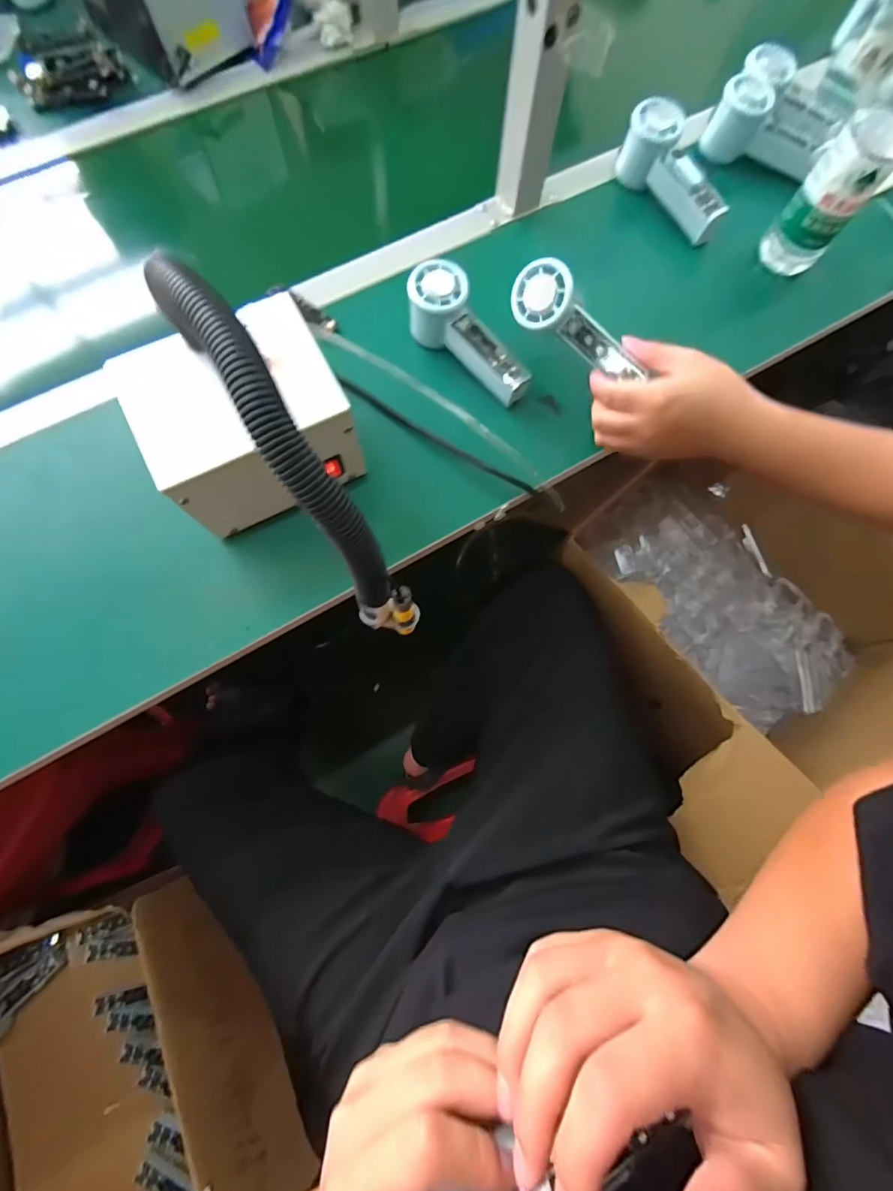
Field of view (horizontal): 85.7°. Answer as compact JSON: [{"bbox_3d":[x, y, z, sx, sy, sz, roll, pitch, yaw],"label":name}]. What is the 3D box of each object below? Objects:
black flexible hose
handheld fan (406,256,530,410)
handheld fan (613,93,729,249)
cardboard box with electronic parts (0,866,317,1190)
[{"bbox_3d":[-0.091,-0.067,0.338,0.044,0.300,0.084,-36,38,-10],"label":"black flexible hose"},{"bbox_3d":[0.020,-0.257,0.476,0.055,0.045,0.147,-39,80,-10],"label":"handheld fan"},{"bbox_3d":[0.253,-0.473,0.545,0.054,0.060,0.151,-23,78,-7],"label":"handheld fan"},{"bbox_3d":[-0.516,0.679,0.686,0.428,0.166,0.475,-26,78,-8],"label":"cardboard box with electronic parts"}]

